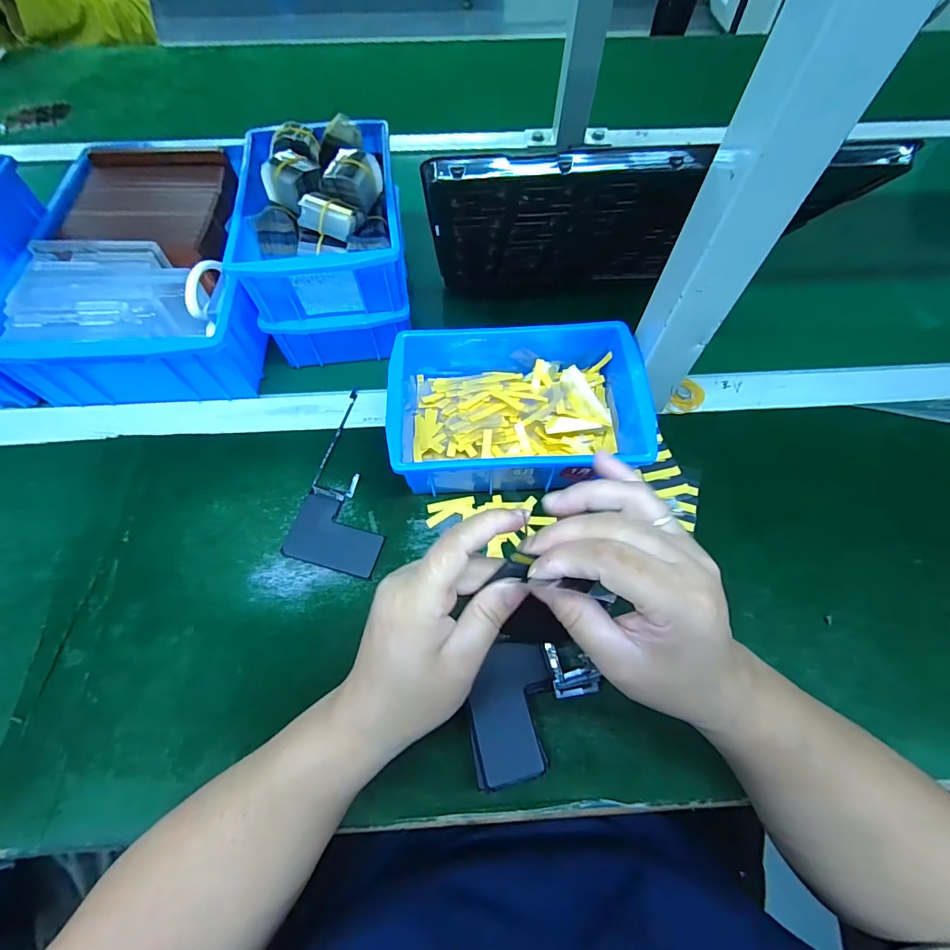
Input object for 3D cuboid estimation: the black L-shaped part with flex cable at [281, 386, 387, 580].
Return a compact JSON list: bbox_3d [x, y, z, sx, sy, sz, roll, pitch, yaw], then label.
[{"bbox_3d":[-0.100,0.002,0.386,0.077,0.008,0.163,12,64,5],"label":"black L-shaped part with flex cable"}]

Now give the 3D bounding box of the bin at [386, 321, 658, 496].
[{"bbox_3d":[0.032,-0.061,0.375,0.201,0.065,0.143,-1,64,-2],"label":"bin"}]

